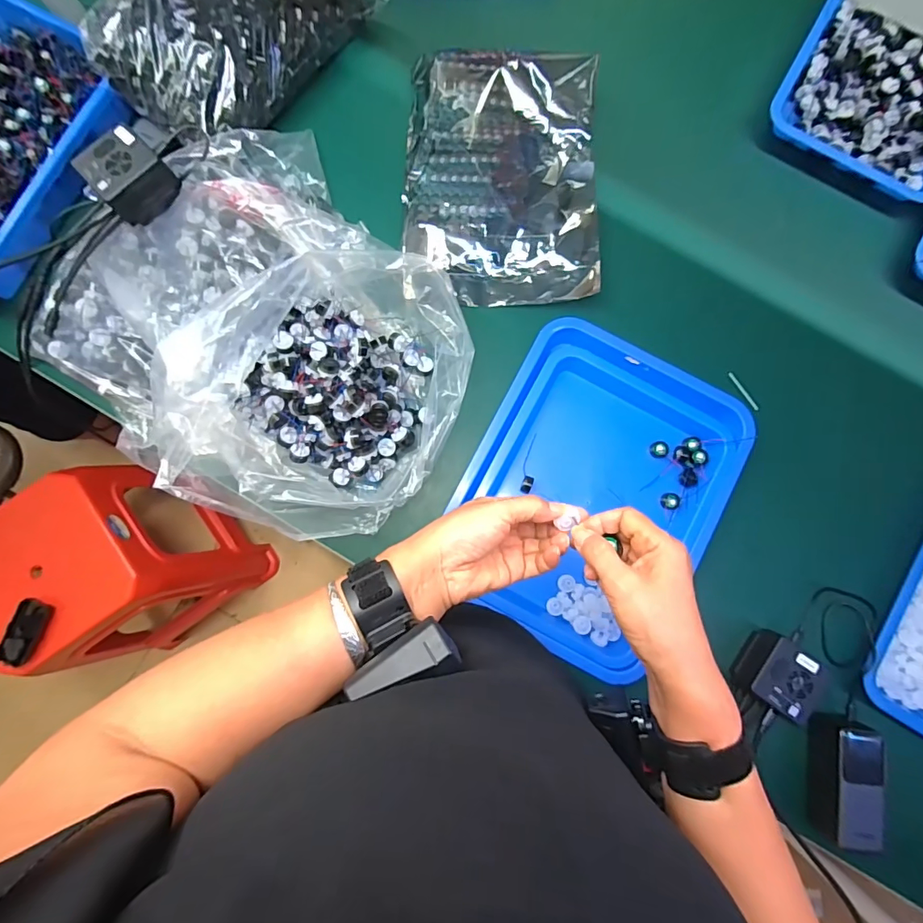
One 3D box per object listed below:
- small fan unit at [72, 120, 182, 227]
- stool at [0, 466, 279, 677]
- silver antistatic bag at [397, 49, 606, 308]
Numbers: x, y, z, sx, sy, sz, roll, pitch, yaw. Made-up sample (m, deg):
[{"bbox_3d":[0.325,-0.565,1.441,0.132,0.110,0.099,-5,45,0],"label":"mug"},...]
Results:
[{"bbox_3d":[-0.375,-0.321,0.520,0.084,0.044,0.078,41,85,3],"label":"small fan unit"},{"bbox_3d":[-0.728,0.226,1.026,0.328,0.434,0.352,-40,86,-5],"label":"stool"},{"bbox_3d":[0.053,-0.381,0.597,0.248,0.030,0.335,1,84,-1],"label":"silver antistatic bag"}]

